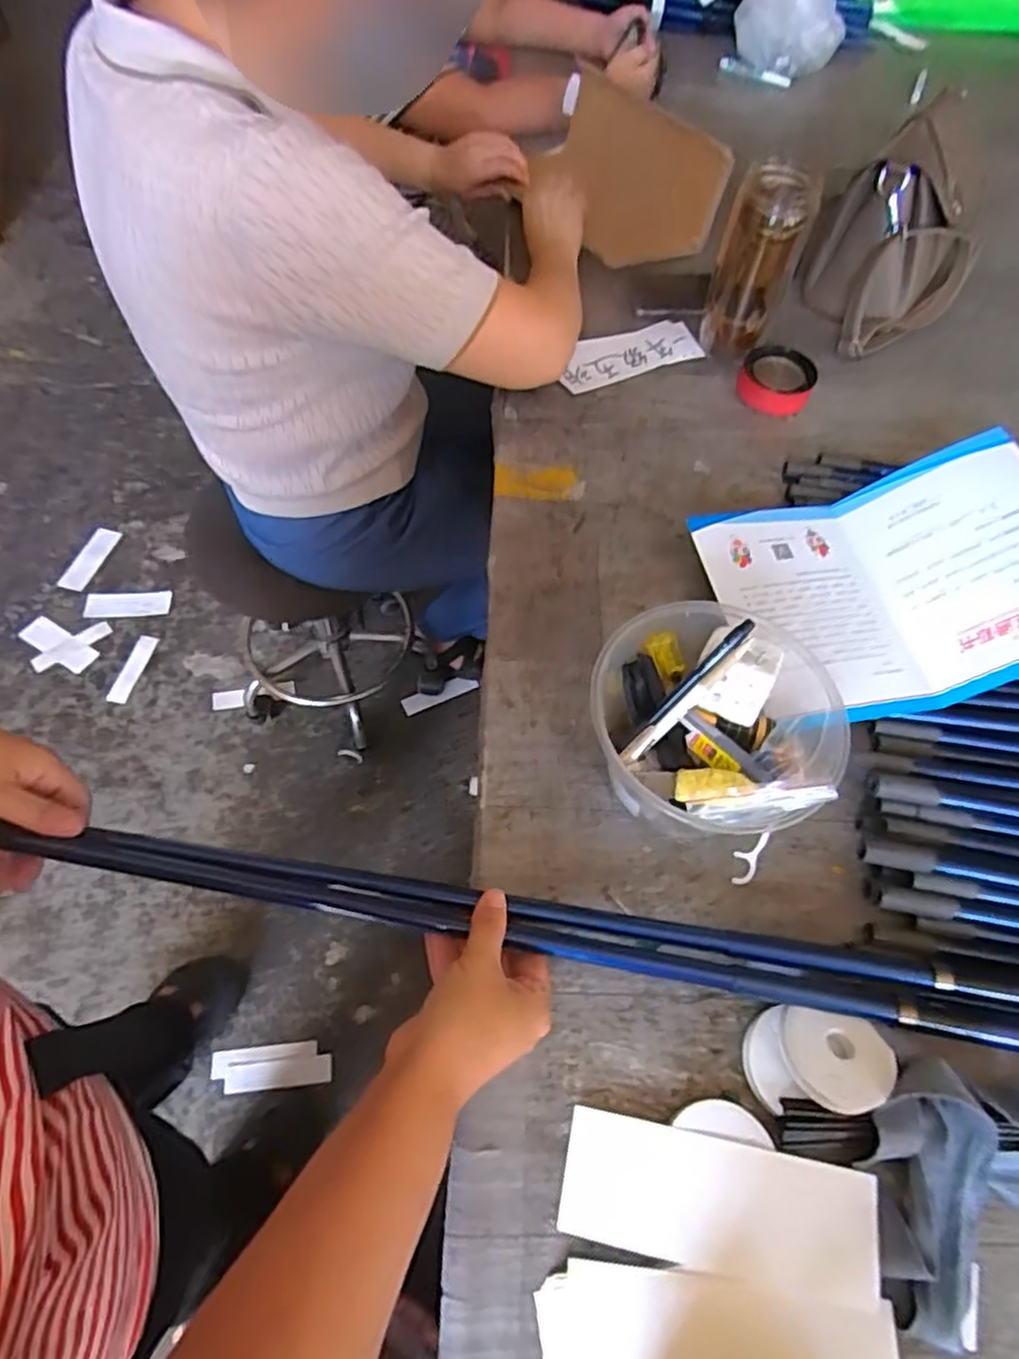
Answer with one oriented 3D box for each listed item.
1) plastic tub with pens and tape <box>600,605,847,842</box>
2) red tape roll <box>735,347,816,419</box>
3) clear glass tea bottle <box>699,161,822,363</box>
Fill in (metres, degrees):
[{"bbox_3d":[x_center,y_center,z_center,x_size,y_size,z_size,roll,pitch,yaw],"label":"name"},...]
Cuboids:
[{"bbox_3d":[0.148,0.022,0.507,0.155,0.105,0.164,2,60,-3],"label":"plastic tub with pens and tape"},{"bbox_3d":[0.281,-0.312,0.745,0.077,0.032,0.071,2,60,-3],"label":"red tape roll"},{"bbox_3d":[0.248,-0.415,0.725,0.075,0.169,0.068,21,61,8],"label":"clear glass tea bottle"}]

